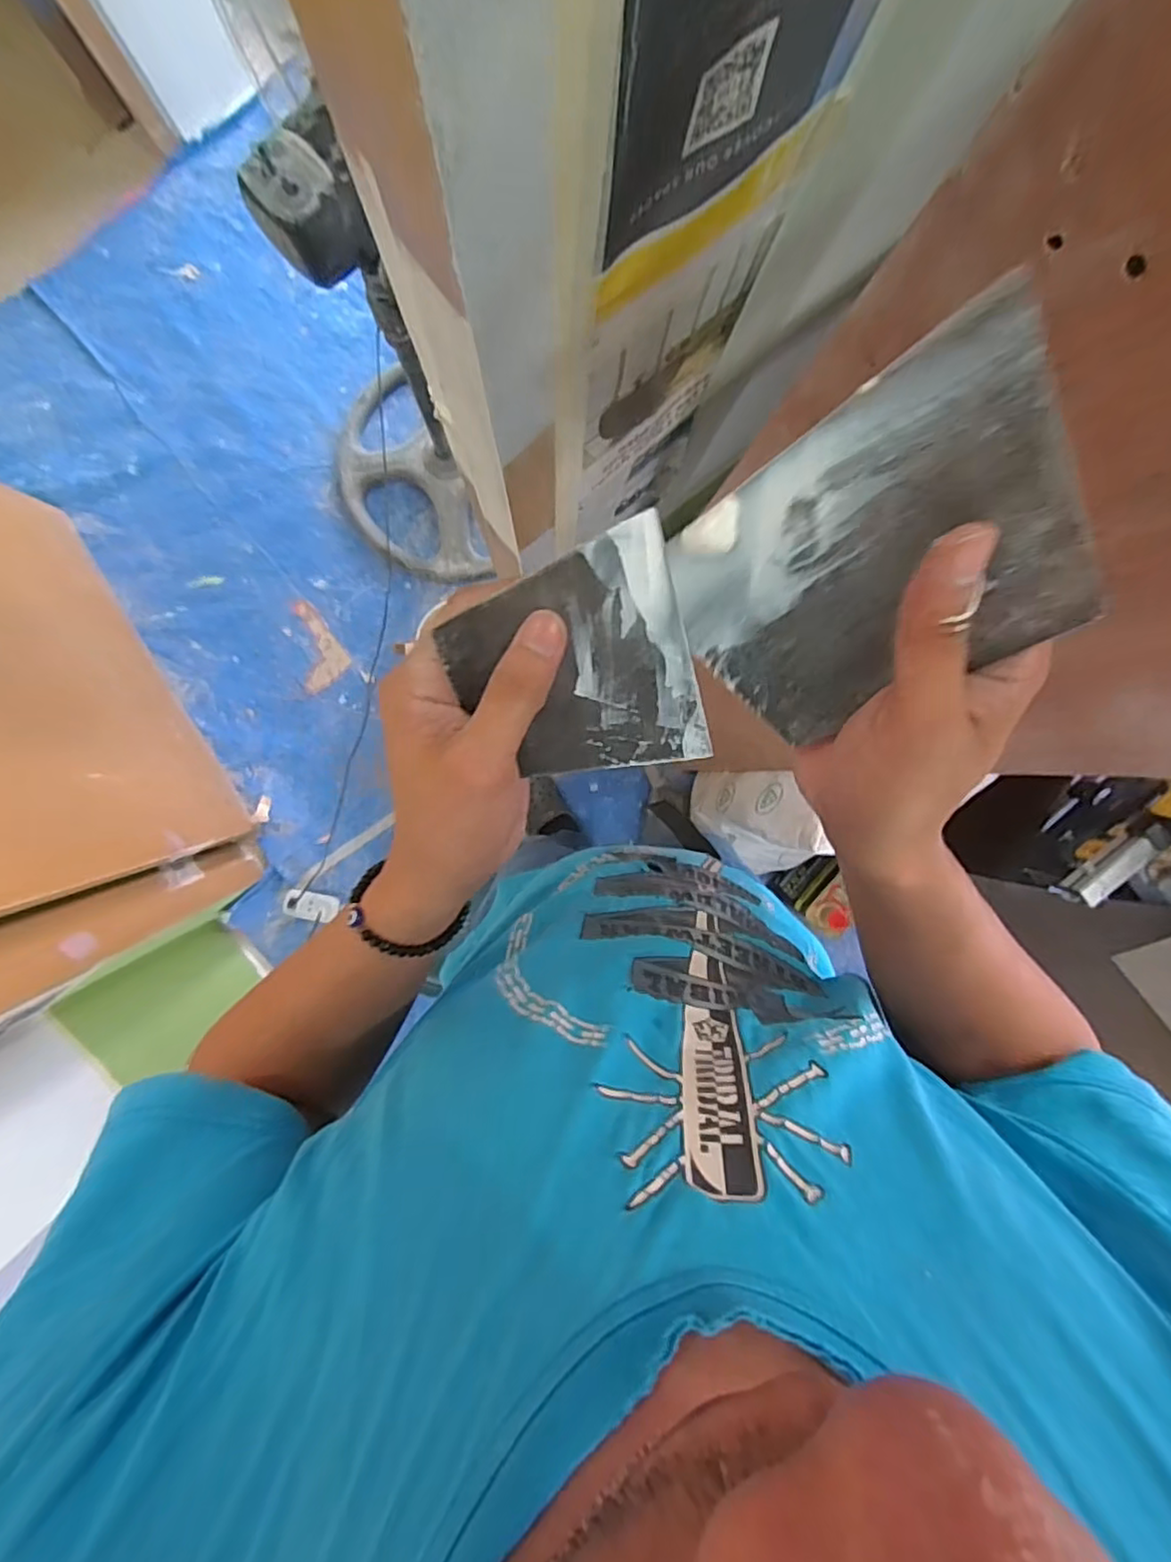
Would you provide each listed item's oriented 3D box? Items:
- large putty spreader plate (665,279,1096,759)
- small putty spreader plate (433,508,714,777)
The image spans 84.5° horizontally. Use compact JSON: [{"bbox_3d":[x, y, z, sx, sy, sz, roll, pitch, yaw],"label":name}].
[{"bbox_3d":[0.095,-0.072,0.223,0.130,0.004,0.097,-26,109,43],"label":"large putty spreader plate"},{"bbox_3d":[-0.003,-0.044,0.272,0.095,0.004,0.100,-17,118,5],"label":"small putty spreader plate"}]

